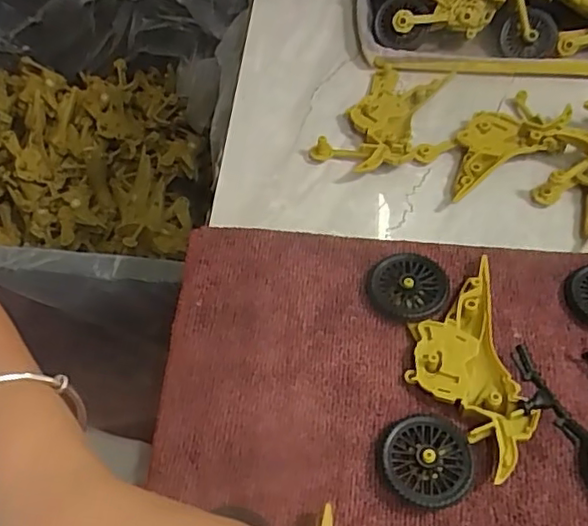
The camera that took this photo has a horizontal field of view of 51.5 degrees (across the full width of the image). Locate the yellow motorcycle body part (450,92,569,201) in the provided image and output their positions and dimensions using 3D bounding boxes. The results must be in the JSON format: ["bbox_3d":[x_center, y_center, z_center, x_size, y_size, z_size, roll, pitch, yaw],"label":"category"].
[{"bbox_3d":[0.118,-0.071,0.356,0.091,0.012,0.045,-25,59,-18],"label":"yellow motorcycle body part"}]

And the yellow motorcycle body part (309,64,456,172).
[{"bbox_3d":[0.064,-0.087,0.366,0.065,0.013,0.102,27,58,16],"label":"yellow motorcycle body part"}]

